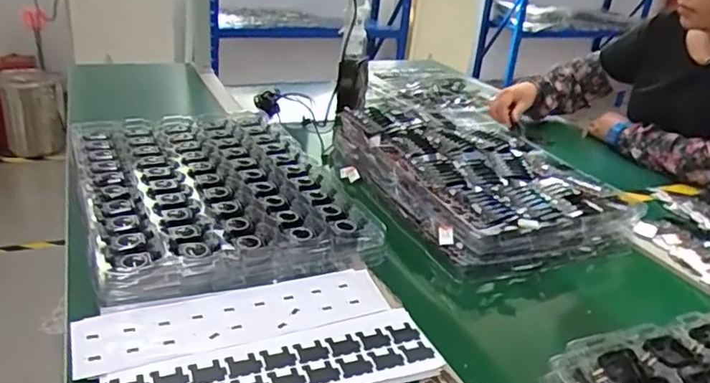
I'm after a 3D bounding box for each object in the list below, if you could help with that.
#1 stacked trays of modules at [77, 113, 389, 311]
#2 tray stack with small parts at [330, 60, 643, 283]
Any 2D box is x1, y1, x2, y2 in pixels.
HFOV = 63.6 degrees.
[{"bbox_3d":[-0.204,-0.011,0.812,0.327,0.050,0.452,-7,28,-25],"label":"stacked trays of modules"},{"bbox_3d":[0.179,-0.036,0.926,0.312,0.078,0.439,-7,28,-25],"label":"tray stack with small parts"}]

